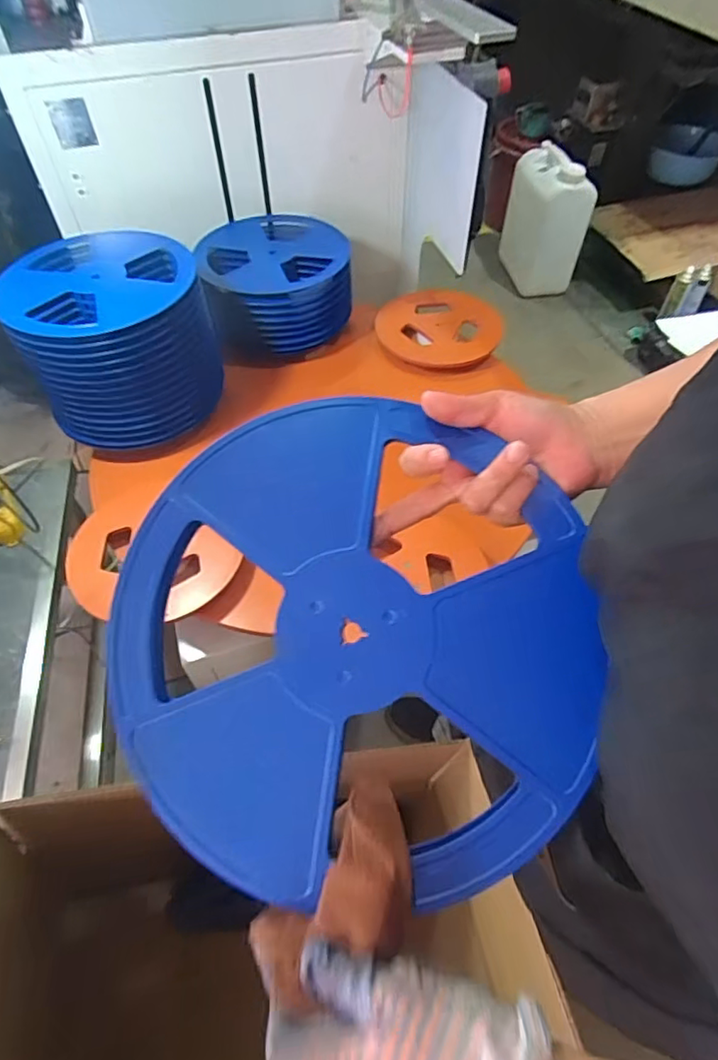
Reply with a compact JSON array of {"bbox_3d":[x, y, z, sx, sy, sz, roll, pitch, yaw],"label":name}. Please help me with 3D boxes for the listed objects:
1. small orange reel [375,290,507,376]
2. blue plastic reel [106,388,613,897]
[{"bbox_3d":[0.173,-0.435,1.231,0.267,0.039,0.244,-4,53,-3],"label":"small orange reel"},{"bbox_3d":[-0.009,0.064,0.363,0.297,0.019,0.301,-2,79,8],"label":"blue plastic reel"}]

